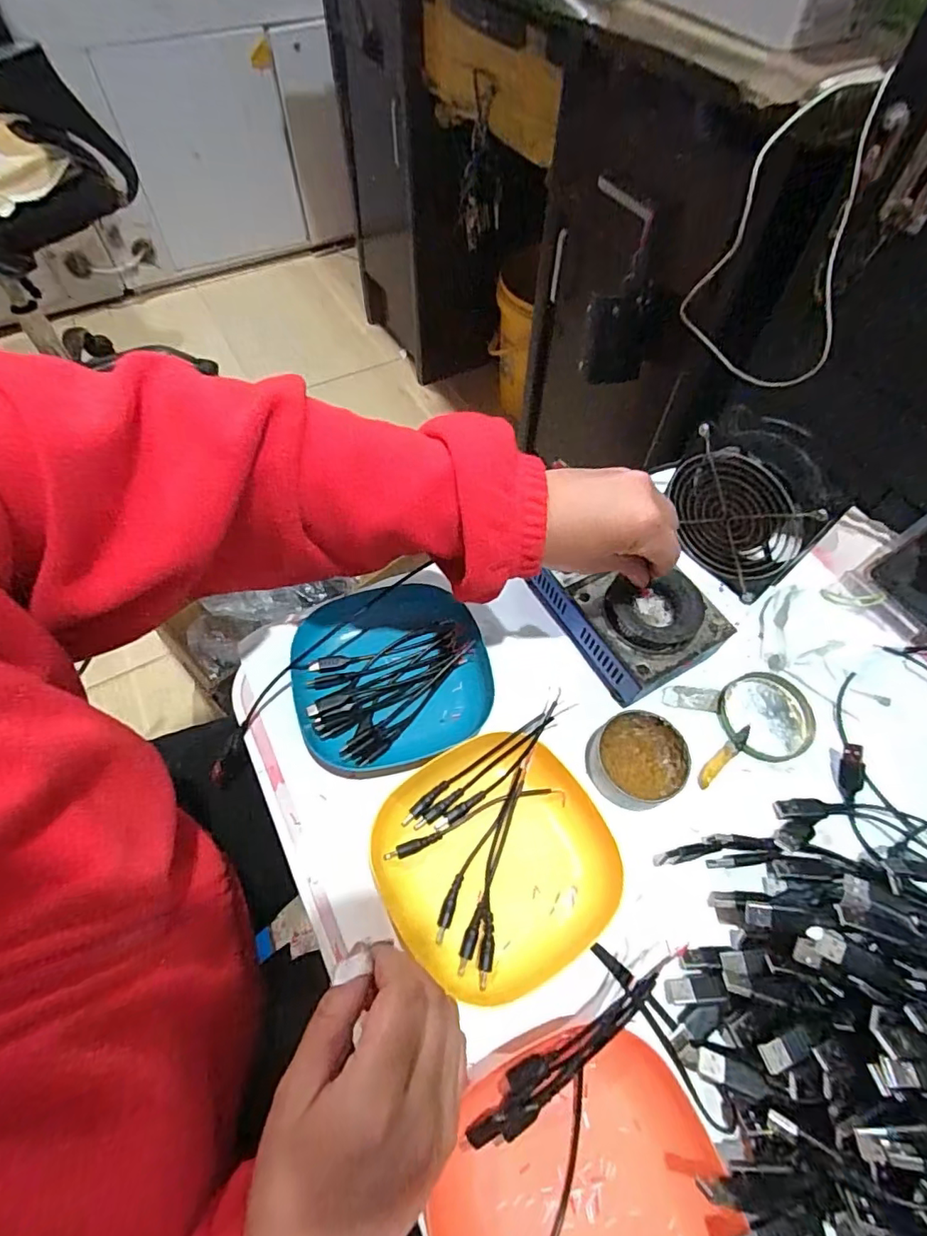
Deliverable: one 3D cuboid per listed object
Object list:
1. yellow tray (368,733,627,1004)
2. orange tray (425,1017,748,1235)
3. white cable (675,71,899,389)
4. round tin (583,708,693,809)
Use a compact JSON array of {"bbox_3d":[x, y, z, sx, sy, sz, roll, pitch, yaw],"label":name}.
[{"bbox_3d":[0.020,0.152,0.350,0.139,0.031,0.134,-31,64,-17],"label":"yellow tray"},{"bbox_3d":[0.058,0.289,0.269,0.141,0.029,0.136,-20,62,-12],"label":"orange tray"},{"bbox_3d":[0.284,-0.320,0.487,0.131,0.236,0.075,13,60,7],"label":"white cable"},{"bbox_3d":[0.123,0.101,0.390,0.066,0.029,0.060,0,60,0],"label":"round tin"}]

